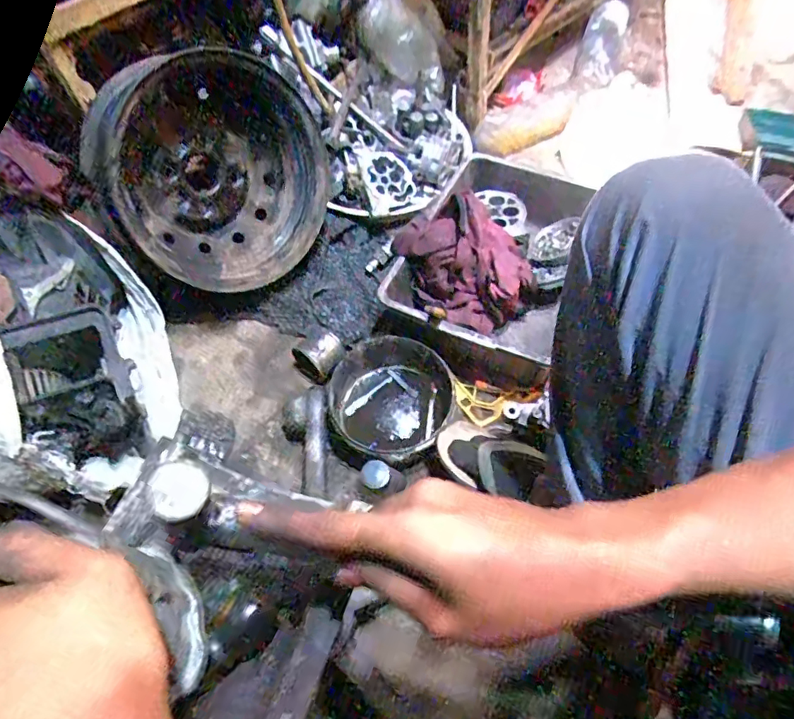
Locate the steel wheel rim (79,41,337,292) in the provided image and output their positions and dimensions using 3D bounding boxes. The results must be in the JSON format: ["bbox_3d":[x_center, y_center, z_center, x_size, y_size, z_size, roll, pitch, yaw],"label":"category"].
[{"bbox_3d":[-0.313,-0.311,0.898,0.355,0.364,0.160,-39,39,-21],"label":"steel wheel rim"}]

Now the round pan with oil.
[{"bbox_3d":[-0.008,0.053,0.833,0.194,0.073,0.213,-1,60,2],"label":"round pan with oil"}]

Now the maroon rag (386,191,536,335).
[{"bbox_3d":[0.105,-0.155,0.844,0.234,0.150,0.168,11,61,9],"label":"maroon rag"}]

